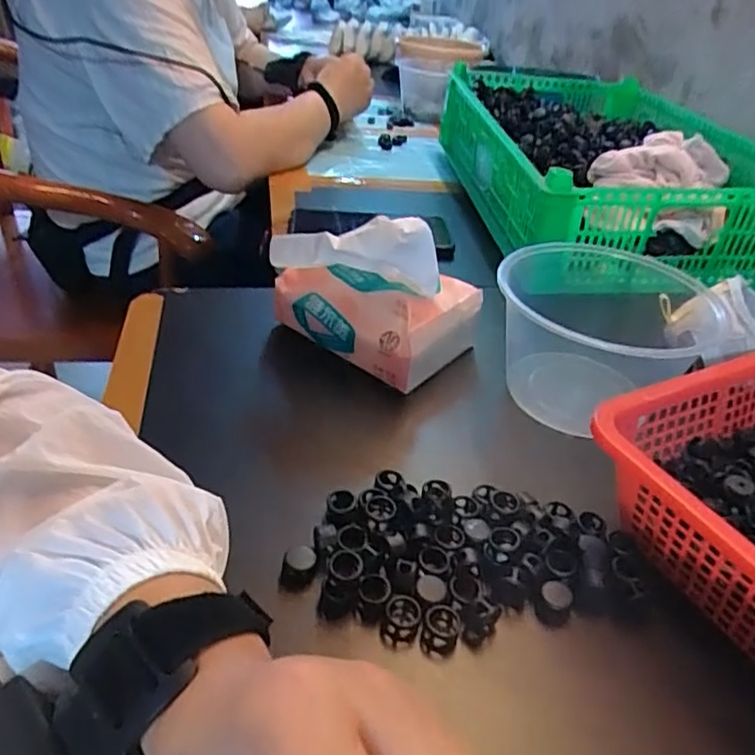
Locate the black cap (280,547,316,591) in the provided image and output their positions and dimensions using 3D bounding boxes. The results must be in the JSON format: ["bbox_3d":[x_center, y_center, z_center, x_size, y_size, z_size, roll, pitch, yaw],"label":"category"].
[{"bbox_3d":[-0.039,0.095,0.308,0.018,0.015,0.015,0,36,-6],"label":"black cap"}]

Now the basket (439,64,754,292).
[{"bbox_3d":[0.262,-0.262,0.749,0.301,0.106,0.460,0,36,-9],"label":"basket"}]

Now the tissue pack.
[{"bbox_3d":[-0.003,-0.073,0.459,0.139,0.100,0.091,21,39,22],"label":"tissue pack"}]

